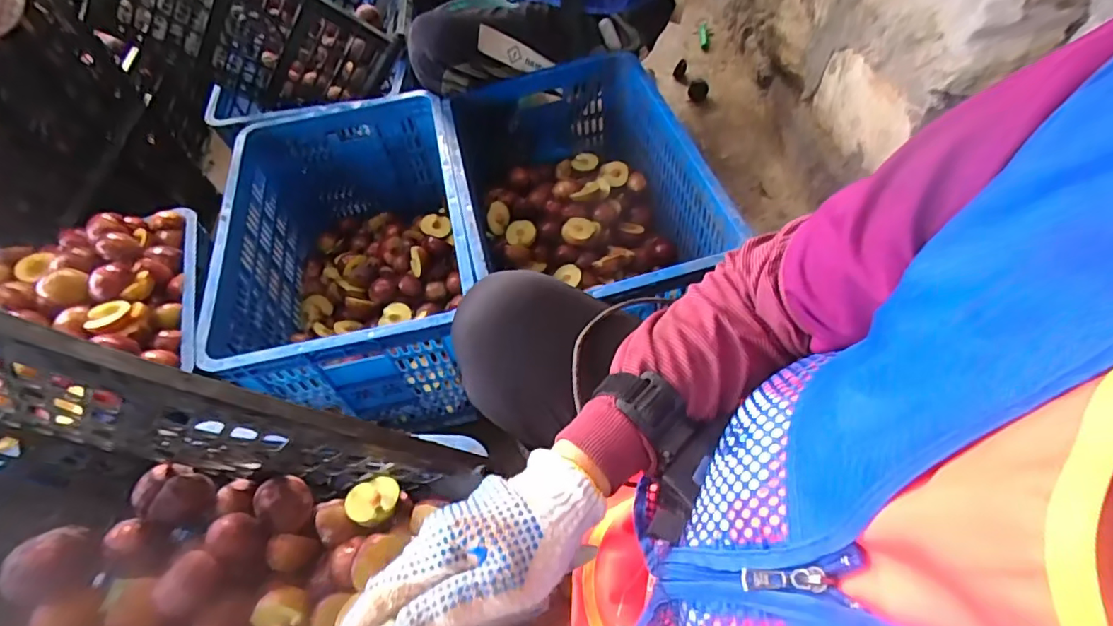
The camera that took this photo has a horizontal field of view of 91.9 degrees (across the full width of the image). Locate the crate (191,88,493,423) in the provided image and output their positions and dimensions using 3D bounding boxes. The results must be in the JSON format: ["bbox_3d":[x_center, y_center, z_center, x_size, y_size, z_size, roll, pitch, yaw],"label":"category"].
[{"bbox_3d":[-0.338,-0.091,0.977,0.392,0.307,0.561,-14,56,-7],"label":"crate"}]

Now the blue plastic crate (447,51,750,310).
[{"bbox_3d":[0.037,-0.186,0.973,0.370,0.264,0.562,-12,55,-5],"label":"blue plastic crate"}]

